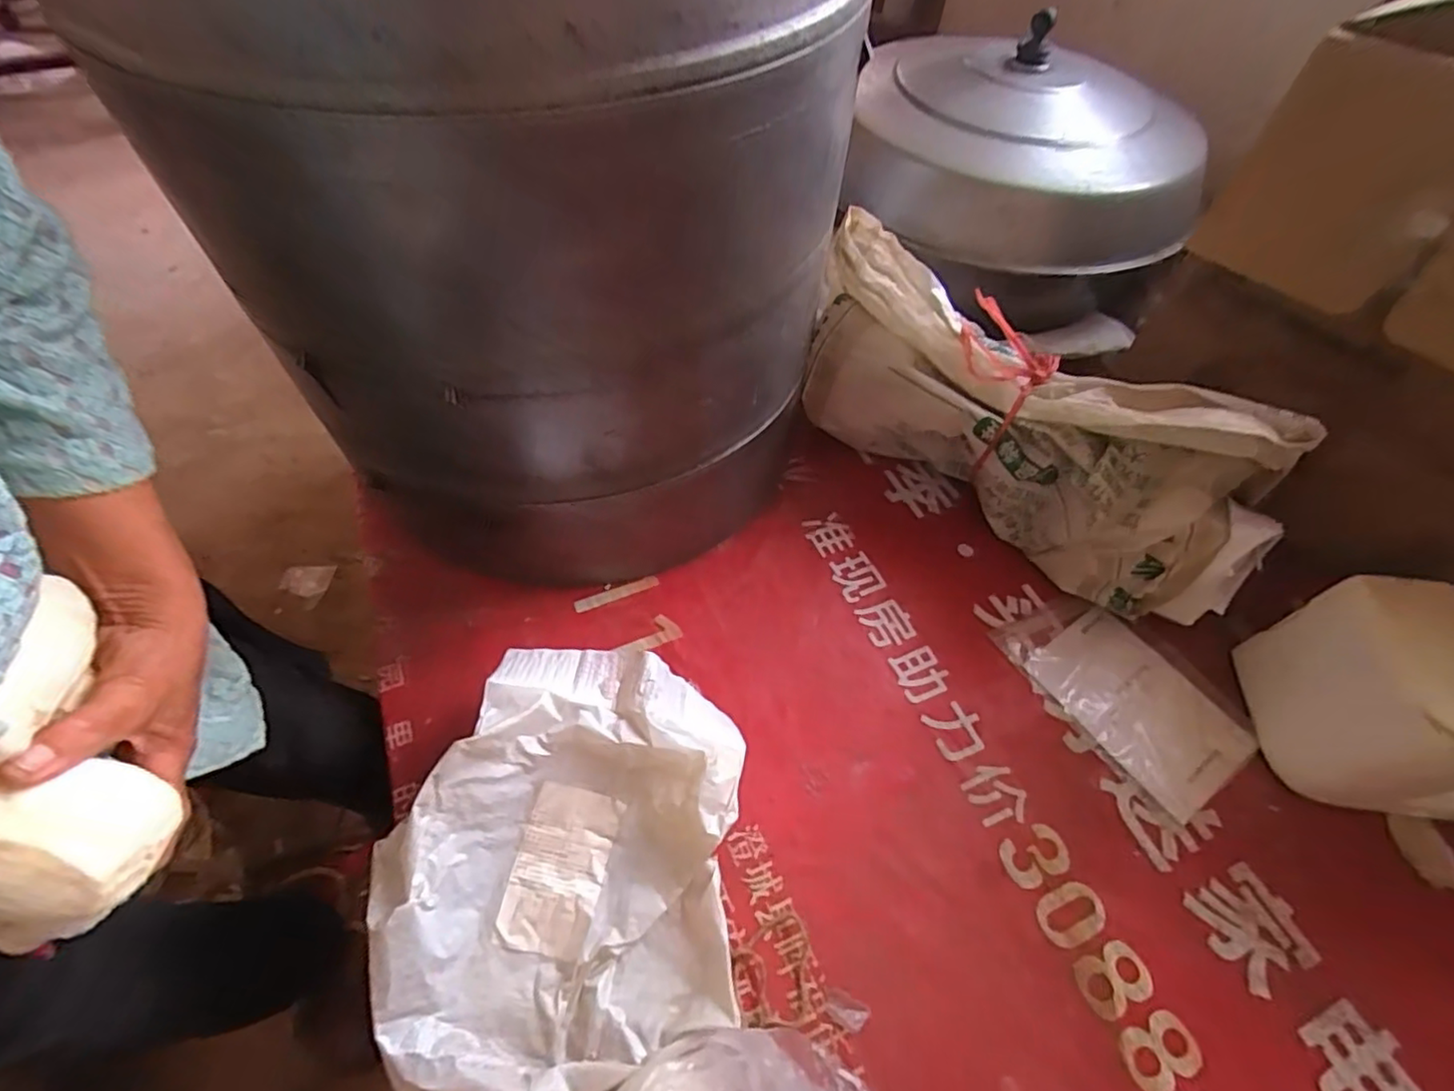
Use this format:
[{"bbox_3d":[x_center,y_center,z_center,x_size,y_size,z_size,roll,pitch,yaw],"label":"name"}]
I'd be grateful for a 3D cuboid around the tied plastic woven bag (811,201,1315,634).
[{"bbox_3d":[0.298,-0.111,0.679,0.514,0.249,0.137,32,62,21],"label":"tied plastic woven bag"}]

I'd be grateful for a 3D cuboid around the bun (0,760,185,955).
[{"bbox_3d":[-0.303,0.134,0.285,0.058,0.066,0.073,16,58,10],"label":"bun"}]

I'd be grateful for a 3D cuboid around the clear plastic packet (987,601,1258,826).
[{"bbox_3d":[0.407,0.146,0.659,0.148,0.013,0.229,-34,63,-21],"label":"clear plastic packet"}]

